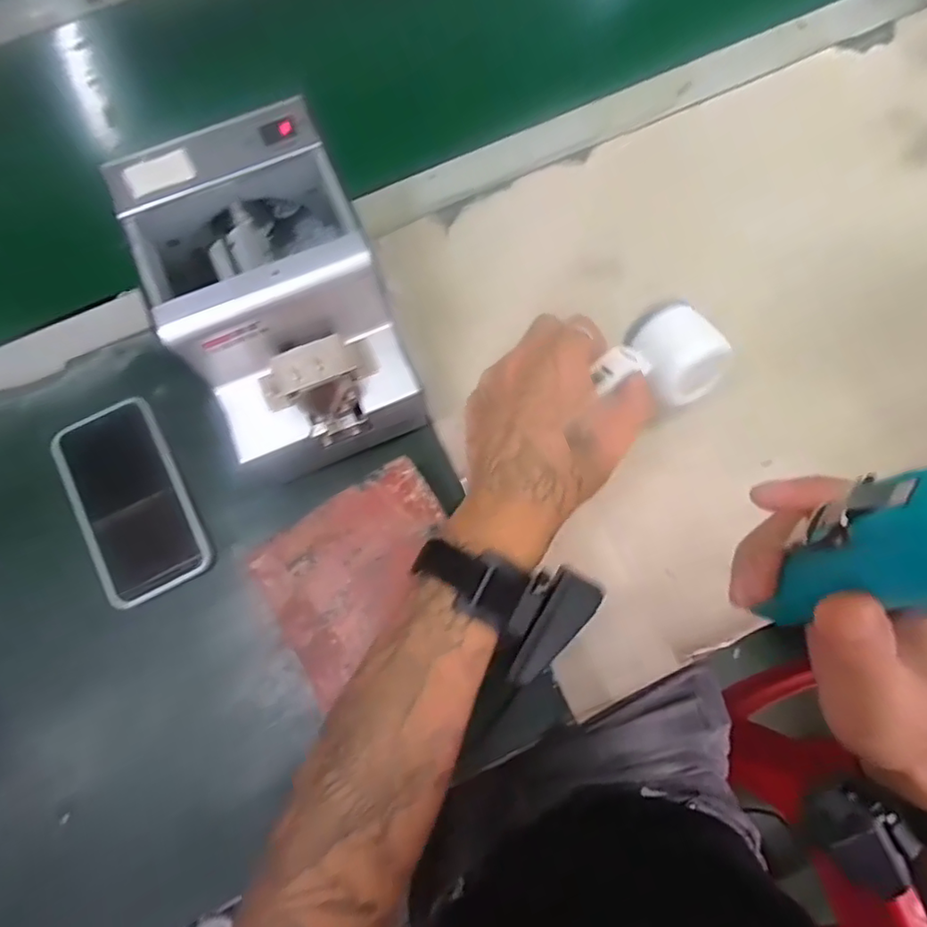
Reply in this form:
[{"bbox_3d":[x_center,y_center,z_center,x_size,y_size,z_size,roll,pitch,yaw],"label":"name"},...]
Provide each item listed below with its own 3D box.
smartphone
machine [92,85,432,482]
[{"bbox_3d":[-0.245,0.029,0.431,0.075,0.014,0.139,-27,84,-7],"label":"smartphone"},{"bbox_3d":[-0.113,-0.099,0.371,0.122,0.112,0.178,-23,78,-4],"label":"machine"}]

